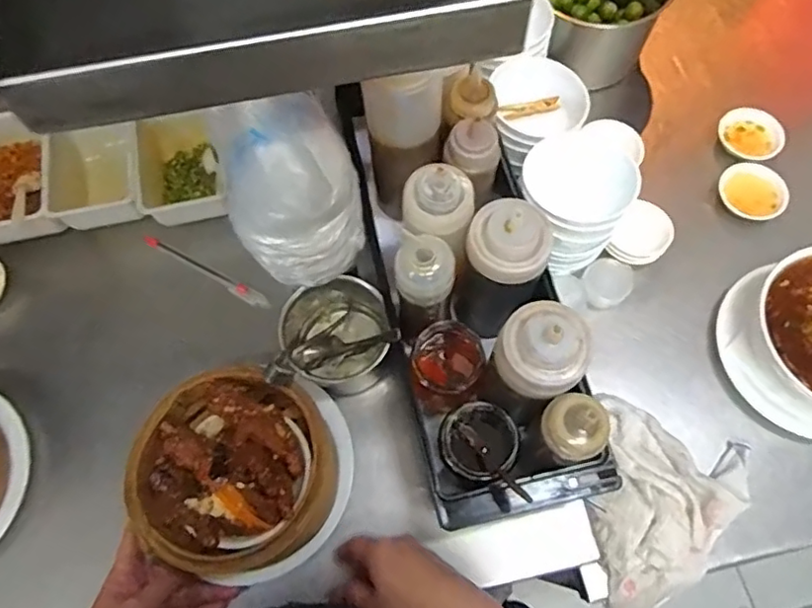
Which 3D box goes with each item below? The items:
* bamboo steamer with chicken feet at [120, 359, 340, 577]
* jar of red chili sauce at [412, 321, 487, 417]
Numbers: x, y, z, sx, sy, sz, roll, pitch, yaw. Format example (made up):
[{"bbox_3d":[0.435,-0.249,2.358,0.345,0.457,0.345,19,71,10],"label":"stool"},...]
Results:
[{"bbox_3d":[-0.141,0.140,0.504,0.156,0.081,0.155,-1,68,1],"label":"bamboo steamer with chicken feet"},{"bbox_3d":[0.039,0.062,0.548,0.063,0.095,0.060,-1,68,1],"label":"jar of red chili sauce"}]

